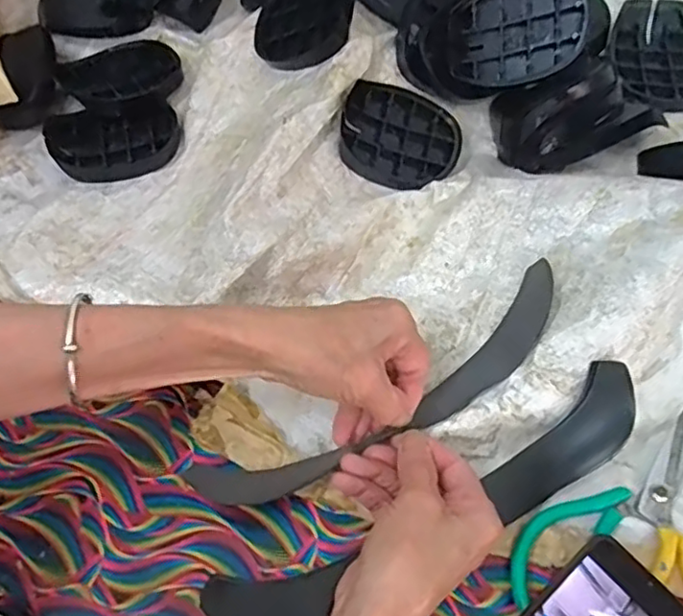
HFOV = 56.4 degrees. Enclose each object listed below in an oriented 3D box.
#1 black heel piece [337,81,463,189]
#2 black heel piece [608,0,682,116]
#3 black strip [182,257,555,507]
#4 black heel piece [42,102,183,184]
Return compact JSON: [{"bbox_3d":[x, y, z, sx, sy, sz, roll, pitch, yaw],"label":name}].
[{"bbox_3d":[0.049,-0.147,0.549,0.109,0.035,0.089,15,75,-13],"label":"black heel piece"},{"bbox_3d":[0.299,-0.235,0.592,0.078,0.022,0.120,-2,61,10],"label":"black heel piece"},{"bbox_3d":[0.036,0.060,0.430,0.283,0.030,0.055,-29,60,-9],"label":"black strip"},{"bbox_3d":[-0.205,-0.151,0.580,0.113,0.020,0.073,-13,56,-15],"label":"black heel piece"}]

